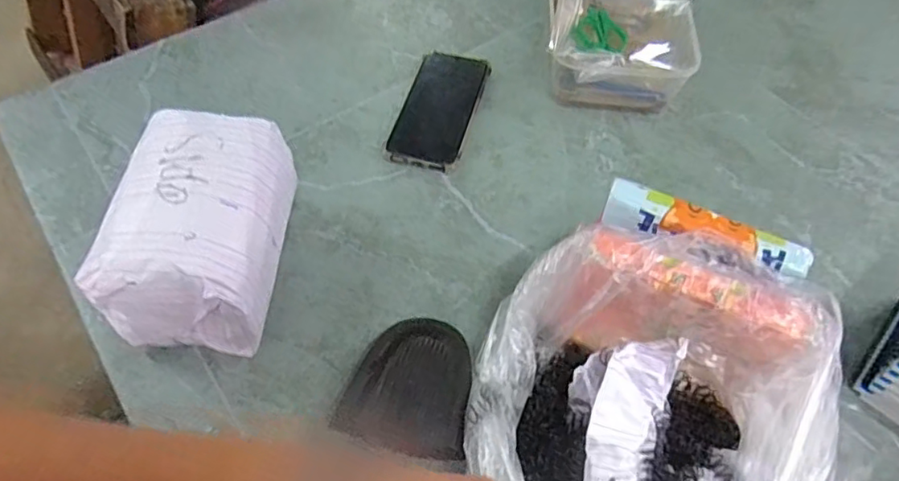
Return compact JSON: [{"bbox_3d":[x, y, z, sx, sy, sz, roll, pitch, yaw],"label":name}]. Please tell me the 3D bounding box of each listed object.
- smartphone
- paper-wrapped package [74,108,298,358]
[{"bbox_3d":[-0.008,-0.151,0.648,0.078,0.017,0.184,13,56,9],"label":"smartphone"},{"bbox_3d":[-0.199,-0.008,0.482,0.120,0.110,0.177,4,56,3],"label":"paper-wrapped package"}]

